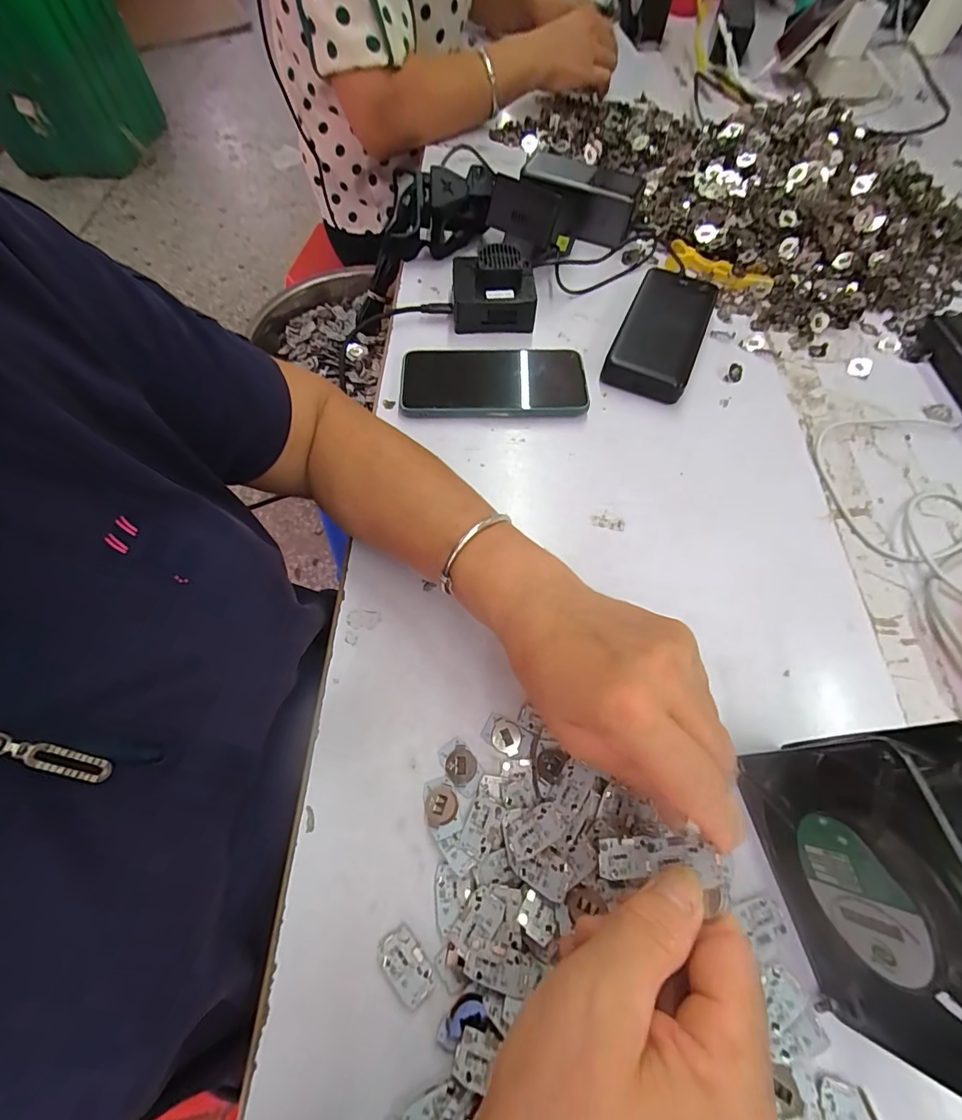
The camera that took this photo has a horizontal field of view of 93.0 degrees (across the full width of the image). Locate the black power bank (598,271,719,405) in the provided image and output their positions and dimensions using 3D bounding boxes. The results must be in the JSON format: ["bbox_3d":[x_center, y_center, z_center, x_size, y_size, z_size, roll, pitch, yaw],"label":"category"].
[{"bbox_3d":[0.172,-0.218,0.434,0.071,0.027,0.163,22,64,9],"label":"black power bank"}]

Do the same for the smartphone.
[{"bbox_3d":[0.012,-0.159,0.407,0.161,0.014,0.080,-1,63,-2],"label":"smartphone"}]

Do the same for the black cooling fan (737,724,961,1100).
[{"bbox_3d":[0.181,0.147,0.195,0.042,0.118,0.131,-9,63,-6],"label":"black cooling fan"}]

